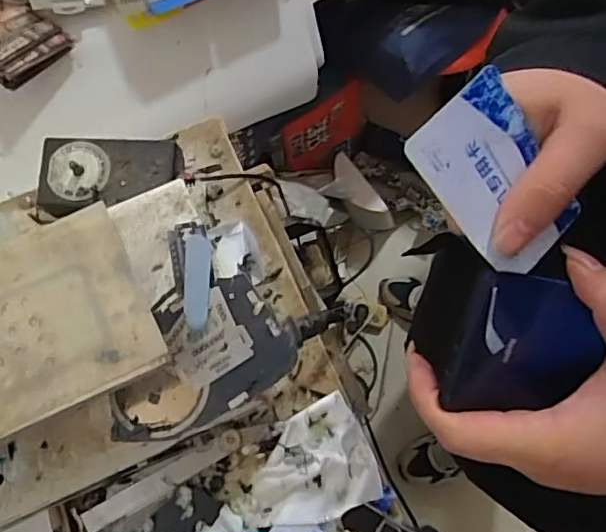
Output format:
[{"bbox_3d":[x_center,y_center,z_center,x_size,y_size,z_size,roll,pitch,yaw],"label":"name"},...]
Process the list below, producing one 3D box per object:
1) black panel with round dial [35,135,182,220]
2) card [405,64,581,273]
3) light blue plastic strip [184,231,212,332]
[{"bbox_3d":[-0.131,-0.061,0.387,0.093,0.014,0.050,0,75,1],"label":"black panel with round dial"},{"bbox_3d":[0.086,-0.038,0.256,0.052,0.005,0.085,-44,110,-4],"label":"card"},{"bbox_3d":[-0.057,0.008,0.318,0.015,0.008,0.054,-3,82,0],"label":"light blue plastic strip"}]

